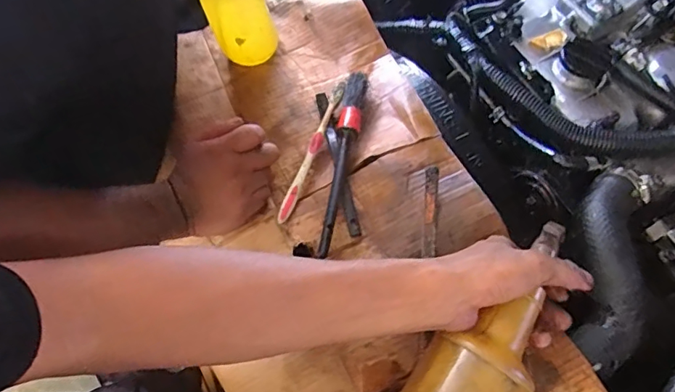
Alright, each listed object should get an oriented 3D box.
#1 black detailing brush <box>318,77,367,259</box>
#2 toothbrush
[{"bbox_3d":[0.007,-0.039,0.512,0.023,0.024,0.211,8,65,4],"label":"black detailing brush"},{"bbox_3d":[-0.026,-0.048,0.528,0.012,0.021,0.172,19,66,9],"label":"toothbrush"}]

